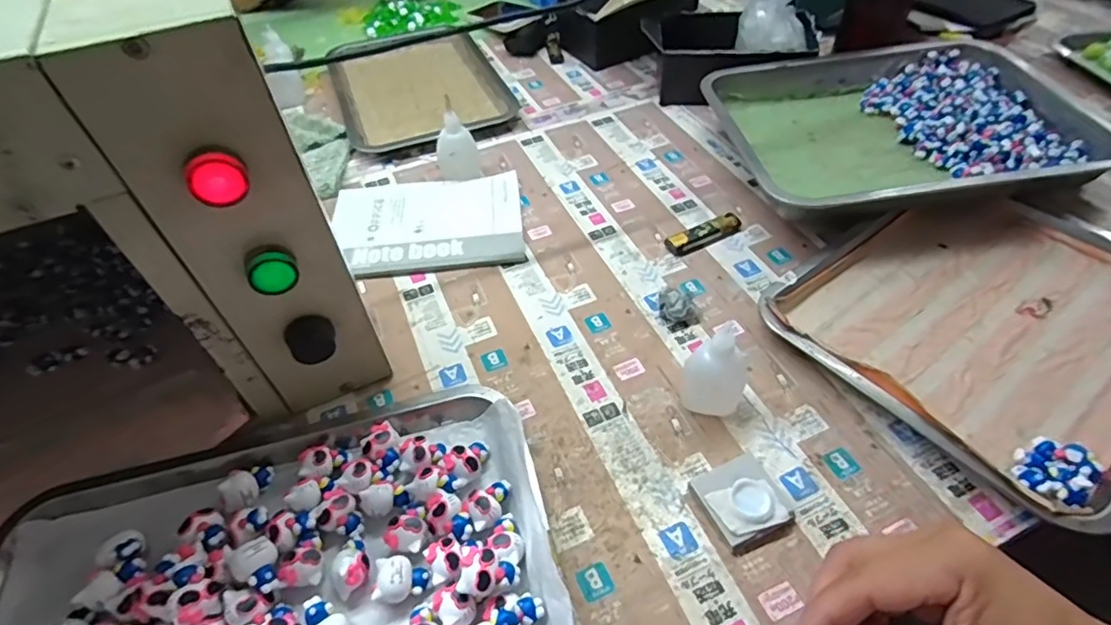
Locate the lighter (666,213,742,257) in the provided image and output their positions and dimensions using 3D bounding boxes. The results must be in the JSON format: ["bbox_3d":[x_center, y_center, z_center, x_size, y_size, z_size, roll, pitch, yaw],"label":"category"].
[{"bbox_3d":[0.148,-0.077,0.563,0.080,0.014,0.023,-21,51,-14],"label":"lighter"}]

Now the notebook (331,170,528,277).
[{"bbox_3d":[-0.132,-0.093,0.590,0.192,0.010,0.137,-7,49,-3],"label":"notebook"}]

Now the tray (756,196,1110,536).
[{"bbox_3d":[0.361,0.002,0.468,0.300,0.034,0.258,-31,54,-21],"label":"tray"}]

